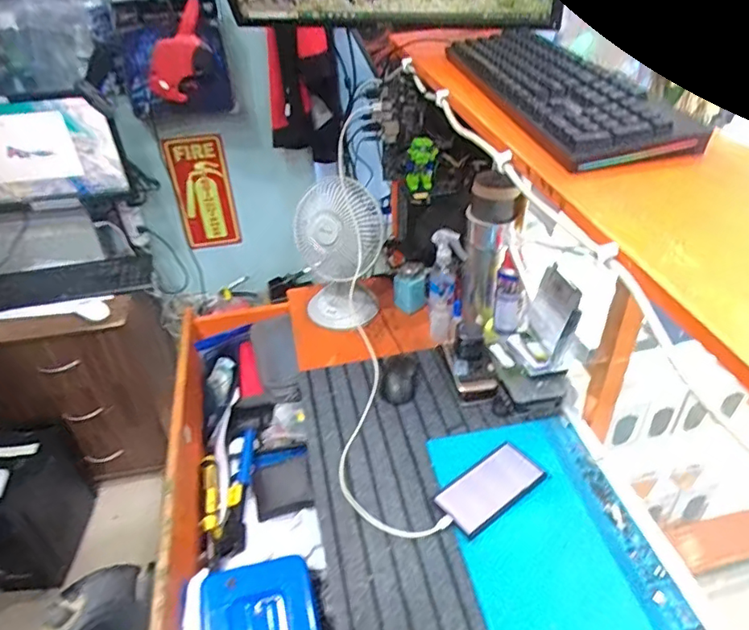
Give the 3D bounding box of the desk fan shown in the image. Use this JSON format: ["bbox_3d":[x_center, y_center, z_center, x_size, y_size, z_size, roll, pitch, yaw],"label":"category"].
[{"bbox_3d":[-0.067,-0.127,1.106,0.165,0.293,0.153,-6,38,-5],"label":"desk fan"}]

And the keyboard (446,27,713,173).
[{"bbox_3d":[0.204,-0.281,0.654,0.127,0.034,0.437,-6,38,-5],"label":"keyboard"}]

